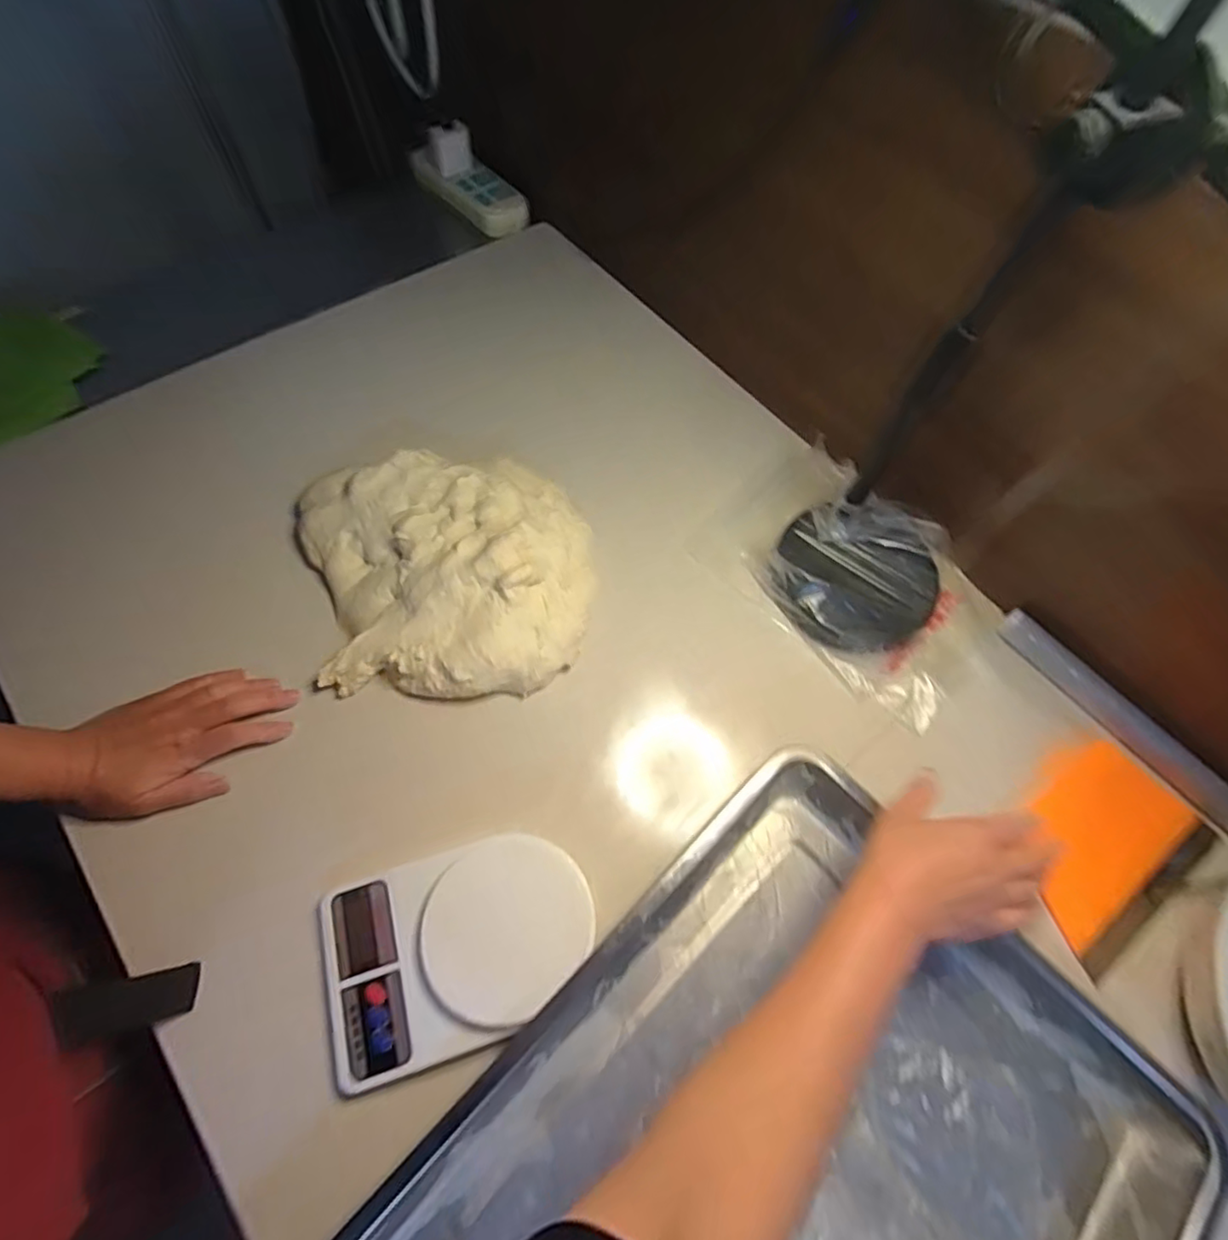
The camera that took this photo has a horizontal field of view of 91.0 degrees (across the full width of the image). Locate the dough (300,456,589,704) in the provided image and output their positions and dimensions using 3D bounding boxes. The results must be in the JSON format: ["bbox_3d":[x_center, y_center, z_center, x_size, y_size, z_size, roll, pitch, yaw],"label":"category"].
[{"bbox_3d":[-0.157,-0.050,0.575,0.264,0.086,0.260,-12,66,-11],"label":"dough"}]

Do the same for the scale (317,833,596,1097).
[{"bbox_3d":[-0.115,0.241,0.448,0.194,0.042,0.130,-15,67,-13],"label":"scale"}]

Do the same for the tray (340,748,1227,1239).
[{"bbox_3d":[0.091,0.424,0.375,0.595,0.051,0.420,-41,72,-20],"label":"tray"}]

